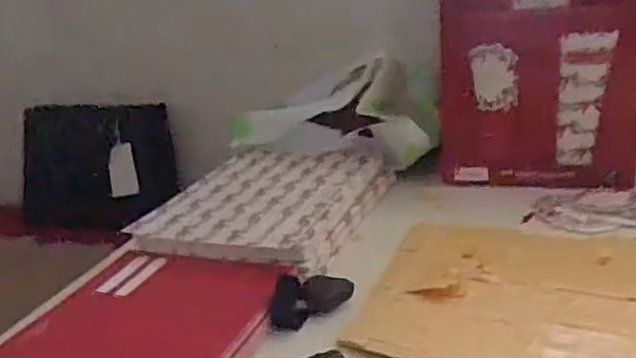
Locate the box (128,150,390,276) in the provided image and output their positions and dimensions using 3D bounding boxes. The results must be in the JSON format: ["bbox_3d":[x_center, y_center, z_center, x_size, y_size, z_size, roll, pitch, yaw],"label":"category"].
[{"bbox_3d":[-0.048,0.021,0.706,0.191,0.029,0.253,4,22,23],"label":"box"}]

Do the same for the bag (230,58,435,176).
[{"bbox_3d":[0.022,-0.073,0.798,0.236,0.131,0.097,4,20,24],"label":"bag"}]

